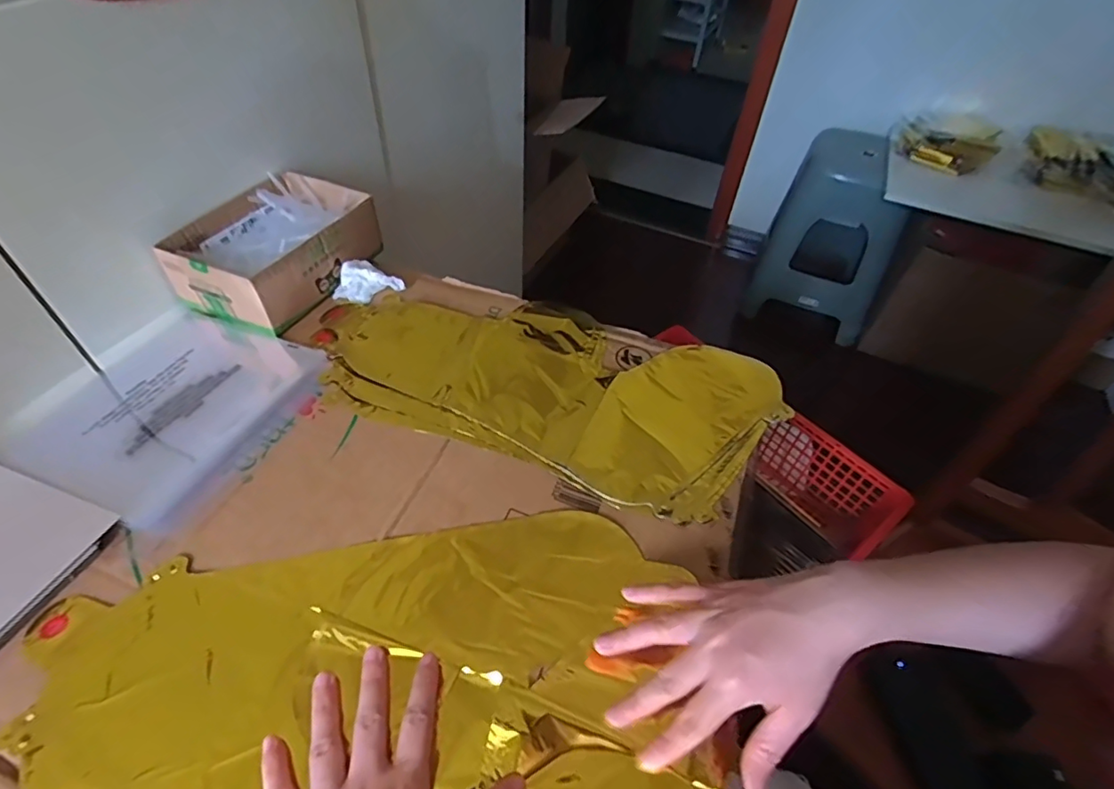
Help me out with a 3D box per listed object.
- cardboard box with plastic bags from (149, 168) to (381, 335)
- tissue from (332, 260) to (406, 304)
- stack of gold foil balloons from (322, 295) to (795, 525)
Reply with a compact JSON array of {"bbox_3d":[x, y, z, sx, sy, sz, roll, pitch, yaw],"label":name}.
[{"bbox_3d":[-0.293,-0.156,0.582,0.136,0.064,0.191,23,50,15],"label":"cardboard box with plastic bags"},{"bbox_3d":[-0.202,-0.121,0.593,0.066,0.020,0.047,12,48,6],"label":"tissue"},{"bbox_3d":[-0.008,-0.013,0.519,0.415,0.011,0.201,15,48,9],"label":"stack of gold foil balloons"}]

